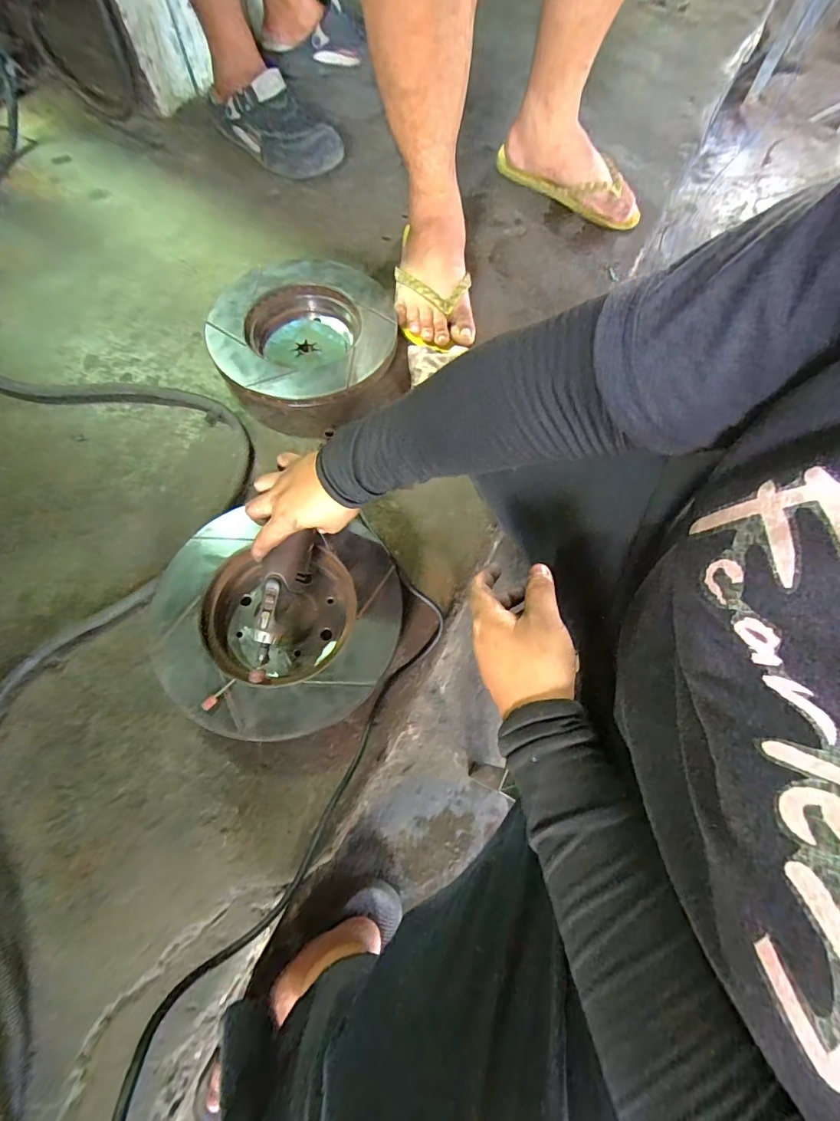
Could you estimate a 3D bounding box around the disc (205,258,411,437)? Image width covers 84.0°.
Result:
[{"bbox_3d":[-0.161,-0.314,0.660,0.254,0.055,0.272,1,67,-3],"label":"disc"}]

